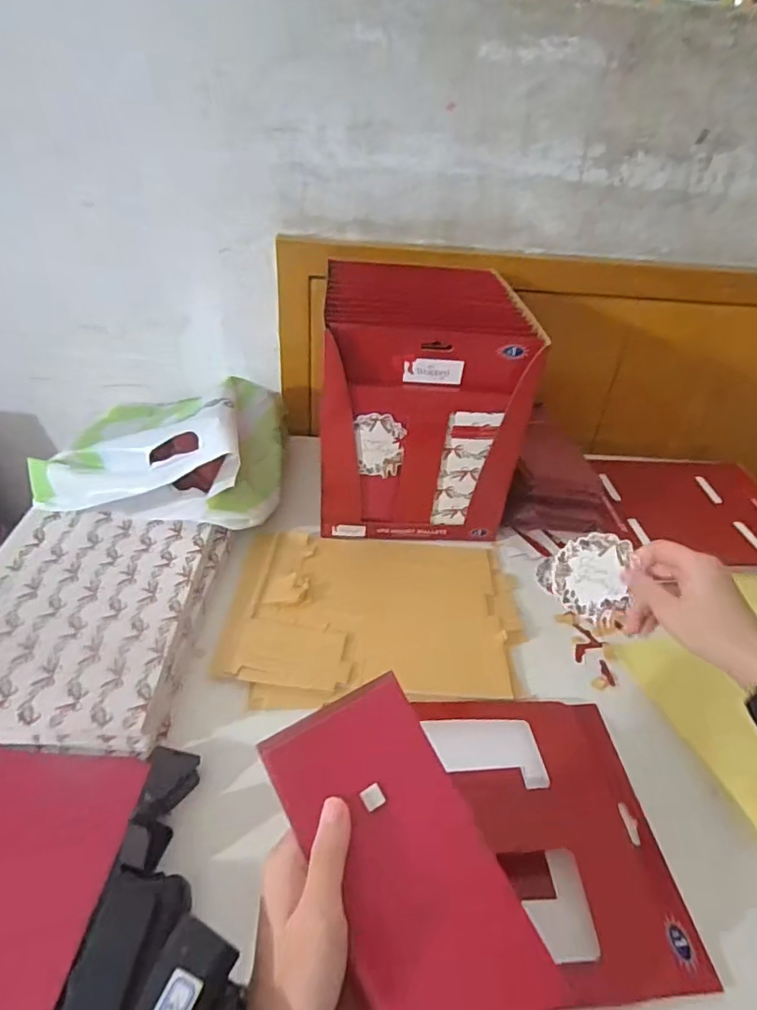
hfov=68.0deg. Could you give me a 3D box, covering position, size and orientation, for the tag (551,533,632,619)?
[{"bbox_3d":[0.171,0.056,0.453,0.055,0.066,0.004,7,3,10],"label":"tag"}]

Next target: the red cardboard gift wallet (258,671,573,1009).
[{"bbox_3d":[0.015,0.190,0.300,0.088,0.007,0.178,-23,68,-22],"label":"red cardboard gift wallet"}]

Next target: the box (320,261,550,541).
[{"bbox_3d":[0.042,-0.123,0.642,0.201,0.255,0.215,2,36,-3],"label":"box"}]

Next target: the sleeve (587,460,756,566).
[{"bbox_3d":[0.397,0.002,0.717,0.209,0.027,0.199,-3,40,-4],"label":"sleeve"}]

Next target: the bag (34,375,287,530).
[{"bbox_3d":[-0.230,-0.061,0.634,0.238,0.125,0.244,6,36,2],"label":"bag"}]

